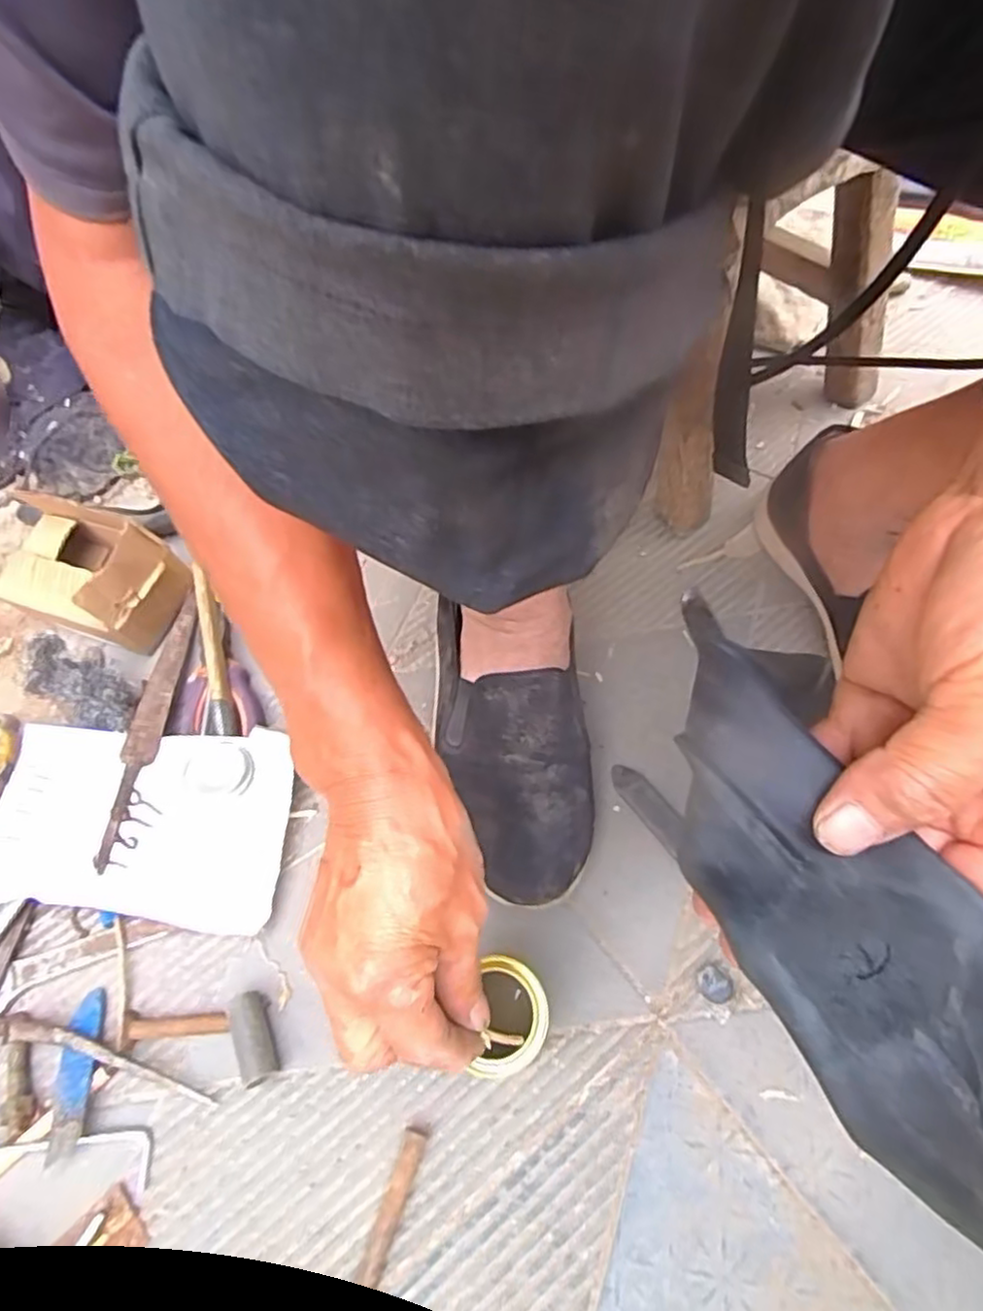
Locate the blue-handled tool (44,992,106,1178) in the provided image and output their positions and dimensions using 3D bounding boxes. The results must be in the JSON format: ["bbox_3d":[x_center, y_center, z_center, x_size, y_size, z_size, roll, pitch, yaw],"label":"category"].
[{"bbox_3d":[-0.238,0.239,0.387,0.022,0.013,0.087,-11,57,0],"label":"blue-handled tool"}]

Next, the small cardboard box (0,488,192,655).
[{"bbox_3d":[-0.326,-0.067,0.547,0.131,0.090,0.085,18,61,18],"label":"small cardboard box"}]

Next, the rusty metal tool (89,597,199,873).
[{"bbox_3d":[-0.244,0.041,0.491,0.021,0.007,0.236,12,47,-19],"label":"rusty metal tool"}]

